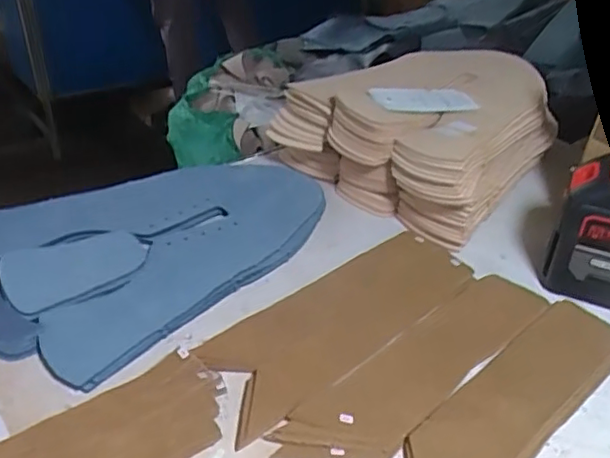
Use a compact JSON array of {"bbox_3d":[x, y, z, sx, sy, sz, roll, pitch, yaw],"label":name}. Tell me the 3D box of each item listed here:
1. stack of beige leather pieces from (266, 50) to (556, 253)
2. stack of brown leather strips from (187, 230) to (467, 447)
[{"bbox_3d":[0.128,-0.111,0.644,0.211,0.090,0.231,28,43,29],"label":"stack of beige leather pieces"},{"bbox_3d":[0.033,0.065,0.468,0.241,0.005,0.089,-25,45,-34],"label":"stack of brown leather strips"}]

